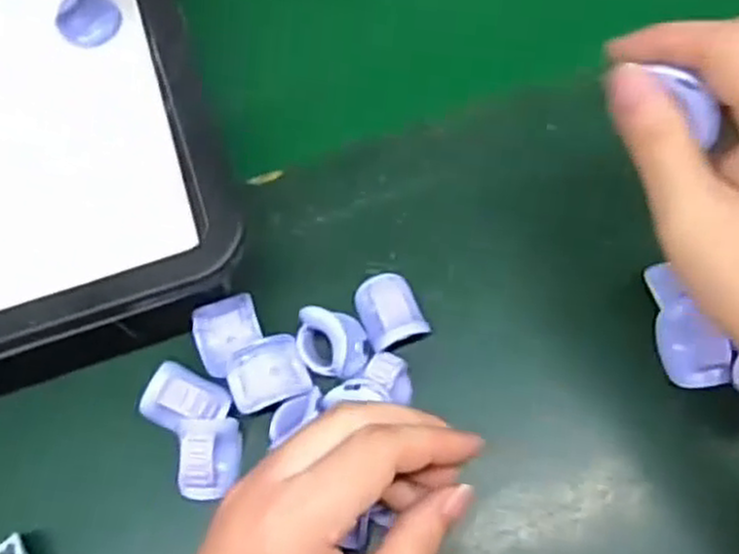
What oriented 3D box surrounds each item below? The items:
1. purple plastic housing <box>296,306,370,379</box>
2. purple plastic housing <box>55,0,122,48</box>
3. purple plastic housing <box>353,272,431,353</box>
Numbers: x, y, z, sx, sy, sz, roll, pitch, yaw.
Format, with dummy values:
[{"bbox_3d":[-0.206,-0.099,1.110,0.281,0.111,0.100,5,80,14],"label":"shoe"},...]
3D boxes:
[{"bbox_3d":[-0.018,0.035,0.382,0.033,0.026,0.034,0,69,3],"label":"purple plastic housing"},{"bbox_3d":[-0.166,-0.154,0.457,0.017,0.031,0.034,26,72,12],"label":"purple plastic housing"},{"bbox_3d":[0.010,0.016,0.383,0.028,0.023,0.040,-23,70,-6],"label":"purple plastic housing"}]

